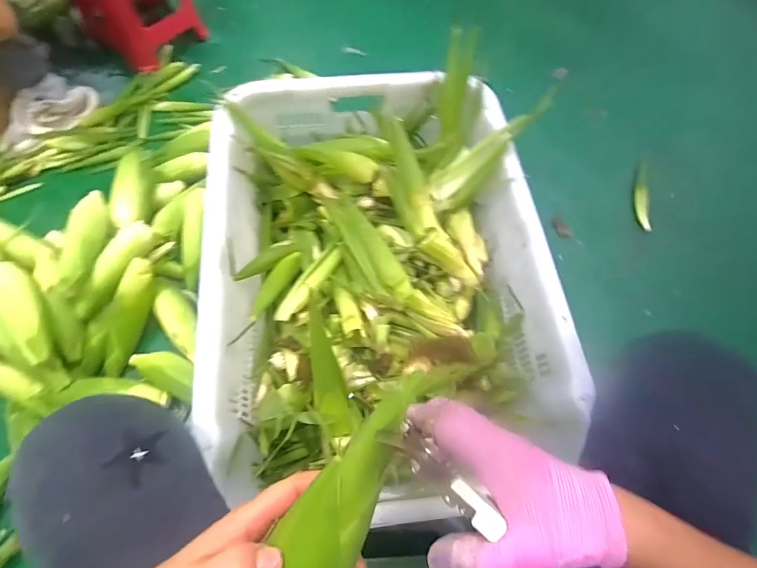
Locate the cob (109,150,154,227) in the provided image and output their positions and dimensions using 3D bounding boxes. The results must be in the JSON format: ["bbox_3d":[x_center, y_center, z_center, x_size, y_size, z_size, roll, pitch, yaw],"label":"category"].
[{"bbox_3d":[-0.570,-0.214,0.888,0.078,0.063,0.191,-8,67,-6],"label":"cob"}]

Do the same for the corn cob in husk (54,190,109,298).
[{"bbox_3d":[-0.612,-0.094,0.795,0.056,0.050,0.250,-4,67,-4],"label":"corn cob in husk"}]

